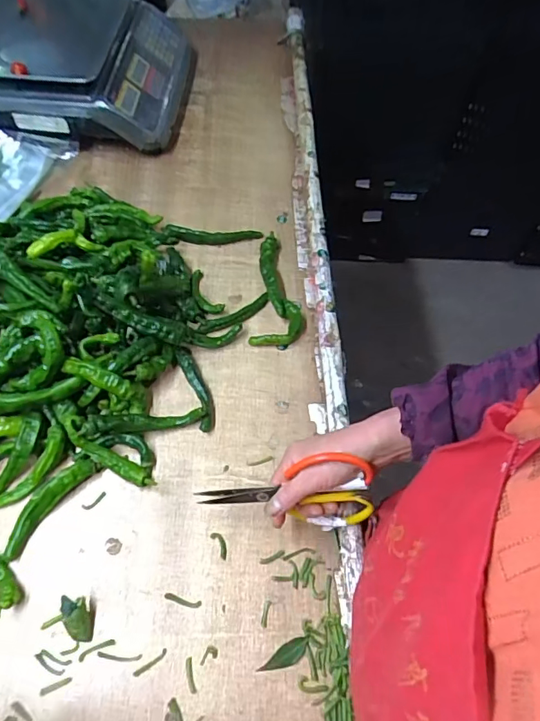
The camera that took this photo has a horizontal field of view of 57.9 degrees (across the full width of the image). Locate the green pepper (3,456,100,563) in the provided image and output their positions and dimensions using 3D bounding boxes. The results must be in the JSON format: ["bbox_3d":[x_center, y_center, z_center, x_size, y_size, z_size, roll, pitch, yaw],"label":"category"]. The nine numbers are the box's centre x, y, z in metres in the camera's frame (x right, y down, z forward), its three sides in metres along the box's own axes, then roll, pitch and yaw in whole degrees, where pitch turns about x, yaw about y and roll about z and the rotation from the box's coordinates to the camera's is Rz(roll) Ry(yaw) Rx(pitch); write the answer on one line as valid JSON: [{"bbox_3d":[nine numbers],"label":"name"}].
[{"bbox_3d":[-0.244,0.155,0.535,0.027,0.027,0.125,33,63,17],"label":"green pepper"}]

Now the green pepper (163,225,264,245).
[{"bbox_3d":[-0.088,-0.193,0.750,0.148,0.024,0.024,2,58,0],"label":"green pepper"}]

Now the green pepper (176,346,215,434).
[{"bbox_3d":[-0.093,0.032,0.618,0.025,0.021,0.122,-17,61,-12],"label":"green pepper"}]

